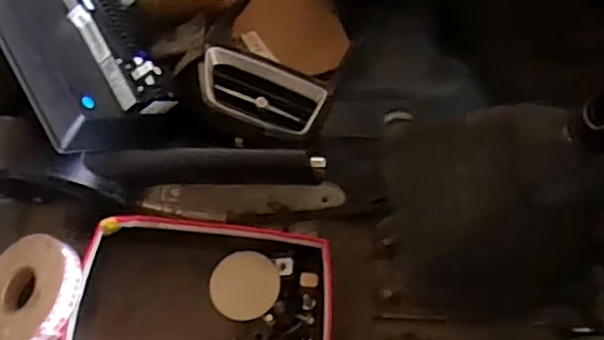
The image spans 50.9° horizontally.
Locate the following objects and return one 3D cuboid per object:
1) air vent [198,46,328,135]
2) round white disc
[{"bbox_3d":[-0.045,-0.076,0.619,0.125,0.035,0.076,20,66,10],"label":"air vent"},{"bbox_3d":[-0.052,0.105,0.579,0.062,0.004,0.062,6,65,4],"label":"round white disc"}]

